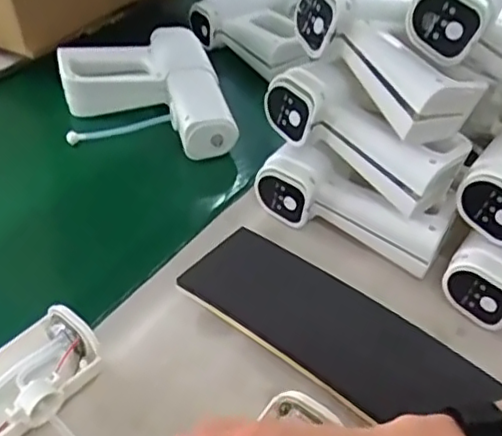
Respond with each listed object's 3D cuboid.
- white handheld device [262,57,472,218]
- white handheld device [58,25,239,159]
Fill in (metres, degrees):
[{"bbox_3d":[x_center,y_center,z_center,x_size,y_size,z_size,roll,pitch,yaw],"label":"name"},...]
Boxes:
[{"bbox_3d":[0.103,-0.085,0.567,0.181,0.070,0.092,31,49,27],"label":"white handheld device"},{"bbox_3d":[-0.128,-0.145,0.734,0.178,0.061,0.197,-7,43,-12],"label":"white handheld device"}]

